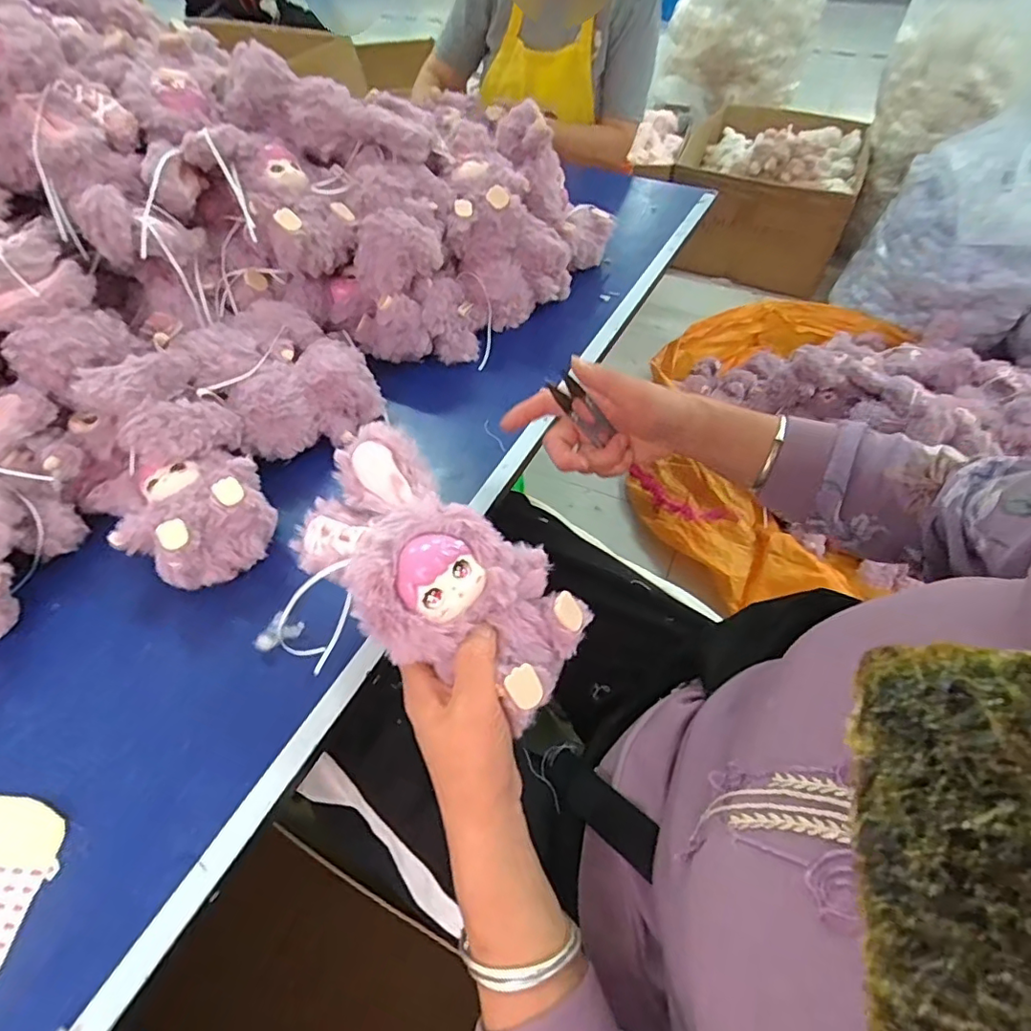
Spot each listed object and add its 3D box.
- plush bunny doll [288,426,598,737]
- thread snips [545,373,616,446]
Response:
[{"bbox_3d":[-0.056,0.035,0.370,0.217,0.066,0.109,39,62,16],"label":"plush bunny doll"},{"bbox_3d":[0.054,-0.085,0.451,0.017,0.072,0.016,-21,45,31],"label":"thread snips"}]

